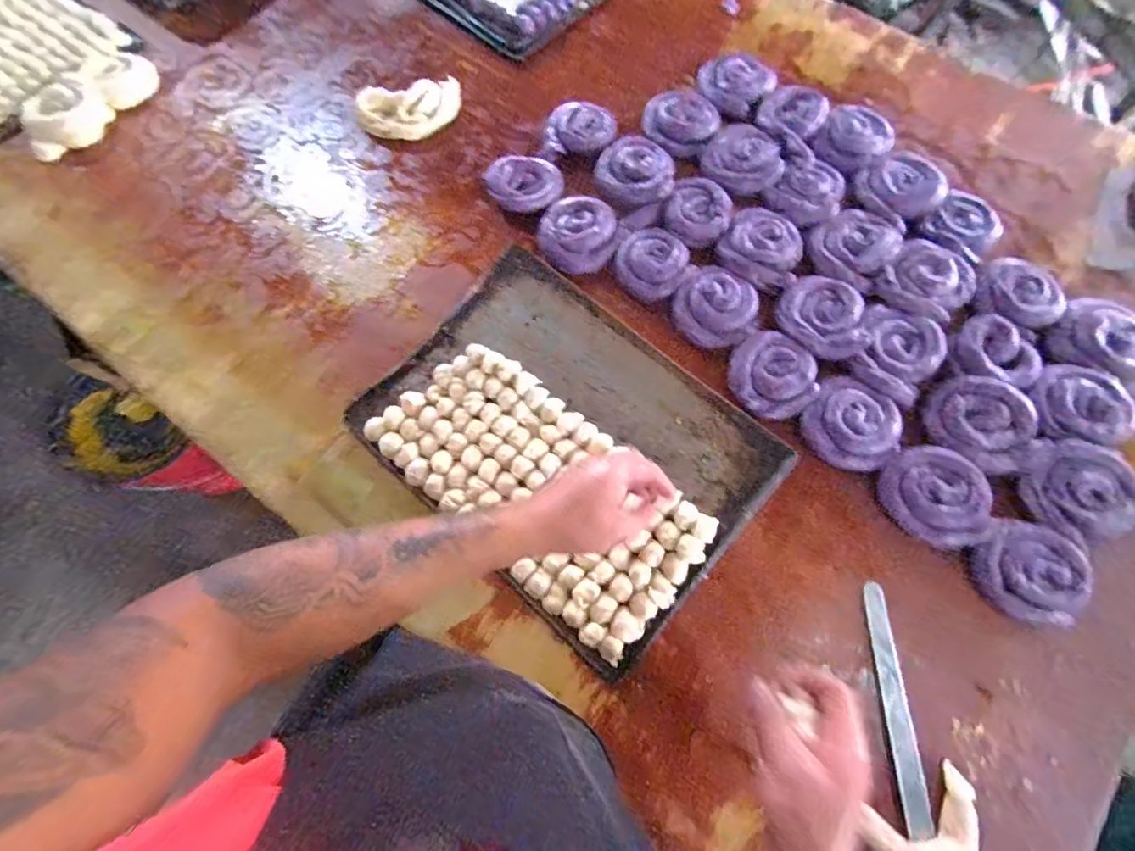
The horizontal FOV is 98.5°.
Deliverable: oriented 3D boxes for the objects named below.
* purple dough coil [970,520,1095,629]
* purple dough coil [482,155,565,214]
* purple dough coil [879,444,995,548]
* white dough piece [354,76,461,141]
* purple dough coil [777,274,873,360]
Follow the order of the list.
[{"bbox_3d":[0.506,0.157,0.541,0.101,0.038,0.100,0,70,1],"label":"purple dough coil"},{"bbox_3d":[-0.063,-0.354,0.713,0.109,0.029,0.099,-8,70,-2],"label":"purple dough coil"},{"bbox_3d":[0.424,0.083,0.569,0.105,0.041,0.115,-6,70,-1],"label":"purple dough coil"},{"bbox_3d":[-0.247,-0.497,0.769,0.162,0.029,0.106,-16,71,-5],"label":"white dough piece"},{"bbox_3d":[0.337,-0.143,0.635,0.100,0.023,0.117,-42,75,-13],"label":"purple dough coil"}]

